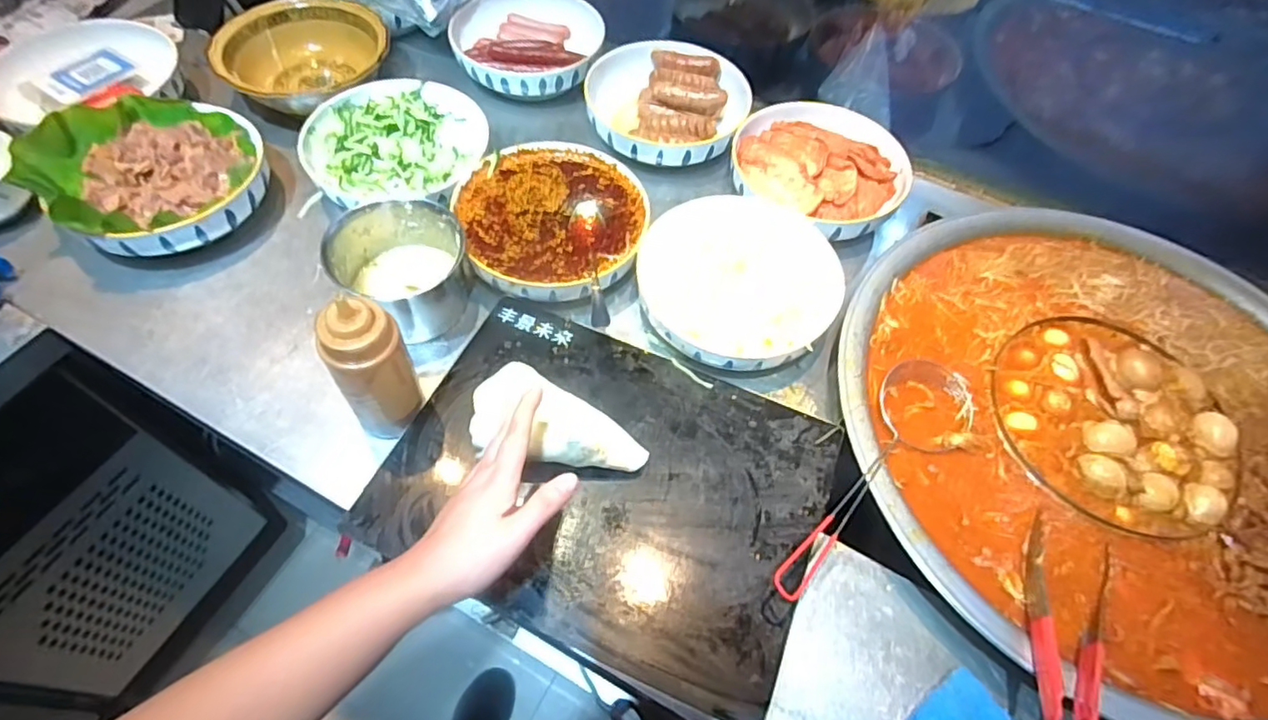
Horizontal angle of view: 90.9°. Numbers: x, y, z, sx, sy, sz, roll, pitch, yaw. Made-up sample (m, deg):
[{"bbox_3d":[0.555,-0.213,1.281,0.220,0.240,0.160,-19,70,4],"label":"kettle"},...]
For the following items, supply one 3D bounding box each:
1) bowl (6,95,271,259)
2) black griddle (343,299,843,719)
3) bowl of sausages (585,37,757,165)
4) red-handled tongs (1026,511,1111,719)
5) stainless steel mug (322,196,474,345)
[{"bbox_3d":[-0.558,-0.216,0.735,0.238,0.086,0.217,3,64,-6],"label":"bowl"},{"bbox_3d":[-0.025,0.112,0.598,0.389,0.017,0.296,20,59,10],"label":"black griddle"},{"bbox_3d":[0.044,-0.354,0.880,0.218,0.064,0.211,1,58,-2],"label":"bowl of sausages"},{"bbox_3d":[0.359,0.232,0.509,0.070,0.026,0.210,23,46,11],"label":"red-handled tongs"},{"bbox_3d":[-0.254,-0.097,0.691,0.132,0.095,0.128,3,64,-6],"label":"stainless steel mug"}]

